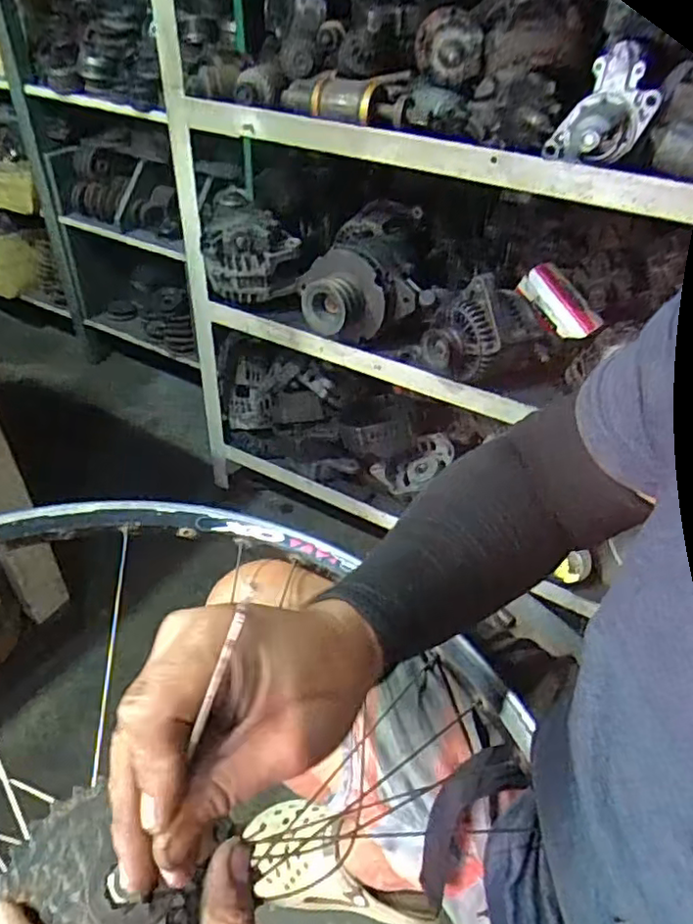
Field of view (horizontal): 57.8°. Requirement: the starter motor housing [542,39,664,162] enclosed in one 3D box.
[{"bbox_3d":[0.280,-0.384,0.684,0.101,0.111,0.077,17,42,18],"label":"starter motor housing"}]

